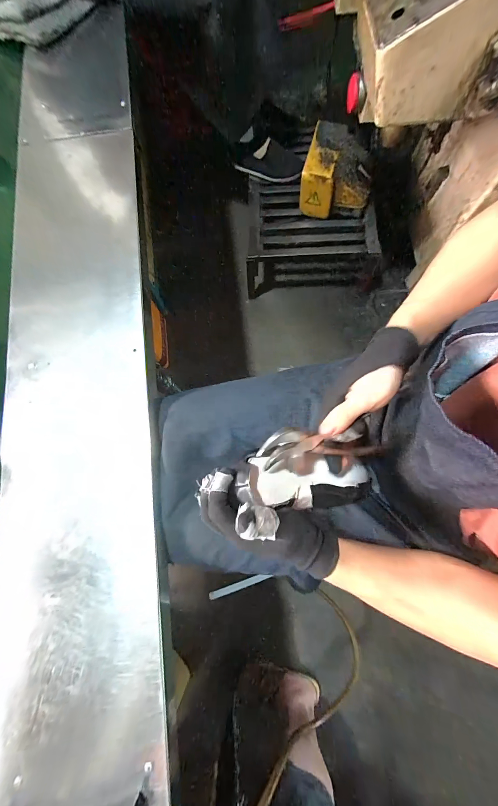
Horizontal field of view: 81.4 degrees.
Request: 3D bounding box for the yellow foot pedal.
[{"bbox_3d":[0.302,-0.775,0.975,0.227,0.138,0.230,12,78,4],"label":"yellow foot pedal"}]

